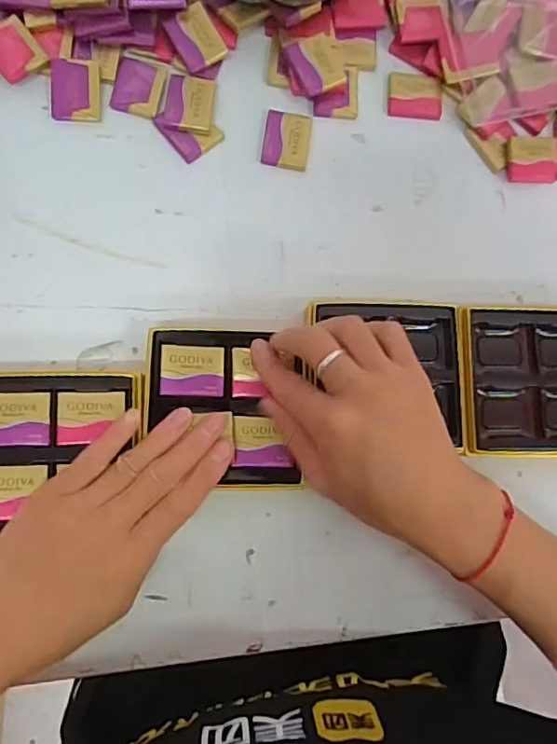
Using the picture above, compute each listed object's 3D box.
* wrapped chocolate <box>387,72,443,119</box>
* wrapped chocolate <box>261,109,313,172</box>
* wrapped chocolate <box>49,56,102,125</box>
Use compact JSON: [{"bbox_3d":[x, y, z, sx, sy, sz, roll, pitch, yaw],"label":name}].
[{"bbox_3d":[0.100,-0.201,0.390,0.039,0.004,0.033,5,82,-5],"label":"wrapped chocolate"},{"bbox_3d":[0.006,-0.162,0.375,0.033,0.006,0.040,8,82,-5],"label":"wrapped chocolate"},{"bbox_3d":[-0.136,-0.189,0.360,0.032,0.007,0.040,2,83,-6],"label":"wrapped chocolate"}]

